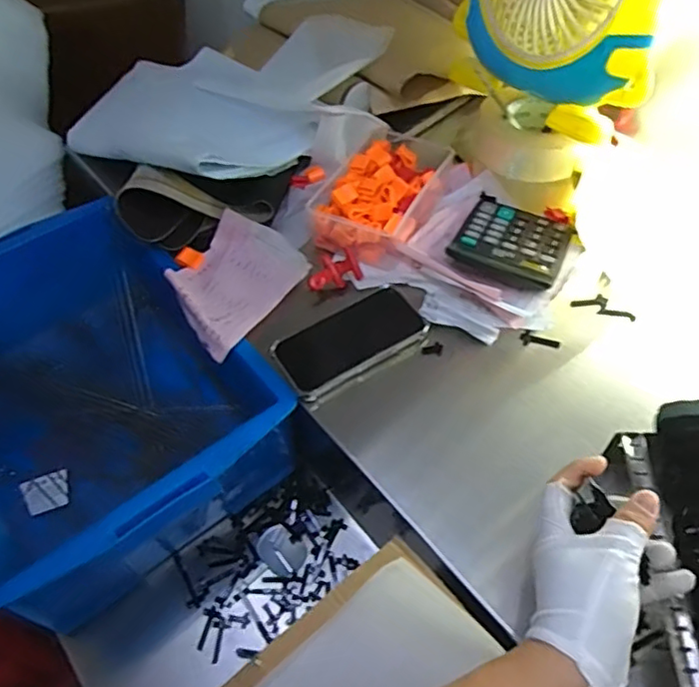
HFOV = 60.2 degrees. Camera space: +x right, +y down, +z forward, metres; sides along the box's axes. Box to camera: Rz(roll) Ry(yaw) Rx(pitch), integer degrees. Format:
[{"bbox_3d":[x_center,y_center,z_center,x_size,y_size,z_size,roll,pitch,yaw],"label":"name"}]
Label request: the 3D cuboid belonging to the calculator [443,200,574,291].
[{"bbox_3d":[0.185,-0.117,0.683,0.118,0.024,0.123,24,57,18],"label":"calculator"}]

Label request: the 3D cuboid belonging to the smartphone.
[{"bbox_3d":[0.000,-0.007,0.615,0.159,0.013,0.079,-27,57,-17],"label":"smartphone"}]

